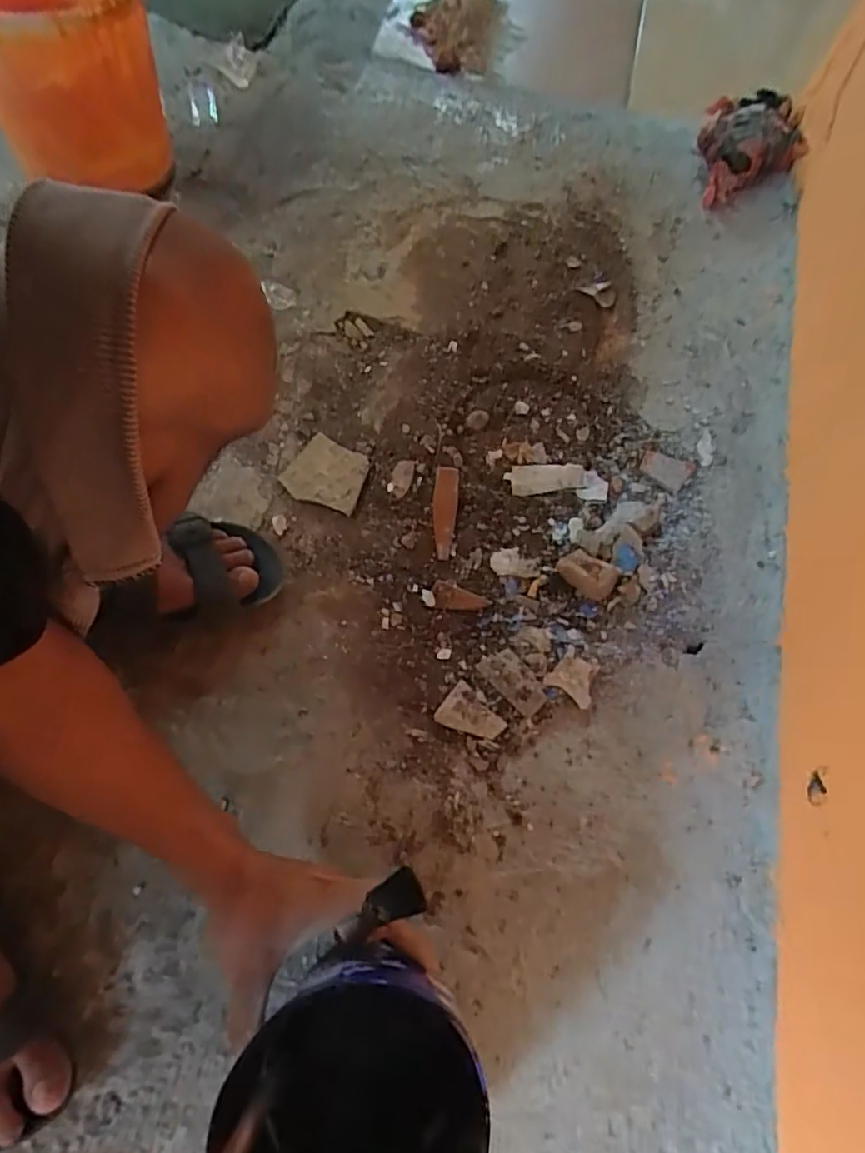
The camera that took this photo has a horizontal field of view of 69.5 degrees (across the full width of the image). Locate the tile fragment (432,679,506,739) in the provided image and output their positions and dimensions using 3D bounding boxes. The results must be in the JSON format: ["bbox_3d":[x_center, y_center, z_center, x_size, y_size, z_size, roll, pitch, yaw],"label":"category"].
[{"bbox_3d":[0.035,0.130,0.570,0.057,0.004,0.042,39,72,10],"label":"tile fragment"}]

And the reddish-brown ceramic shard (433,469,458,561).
[{"bbox_3d":[0.013,-0.068,0.638,0.025,0.005,0.102,5,69,-2],"label":"reddish-brown ceramic shard"}]

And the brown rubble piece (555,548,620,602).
[{"bbox_3d":[0.151,-0.004,0.605,0.056,0.011,0.036,36,71,10],"label":"brown rubble piece"}]

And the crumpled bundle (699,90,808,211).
[{"bbox_3d":[0.426,-0.568,0.834,0.128,0.052,0.185,11,69,1],"label":"crumpled bundle"}]

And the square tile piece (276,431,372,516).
[{"bbox_3d":[-0.110,-0.109,0.658,0.082,0.009,0.075,28,70,7],"label":"square tile piece"}]

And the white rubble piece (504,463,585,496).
[{"bbox_3d":[0.119,-0.103,0.657,0.080,0.008,0.031,-3,70,-5],"label":"white rubble piece"}]

